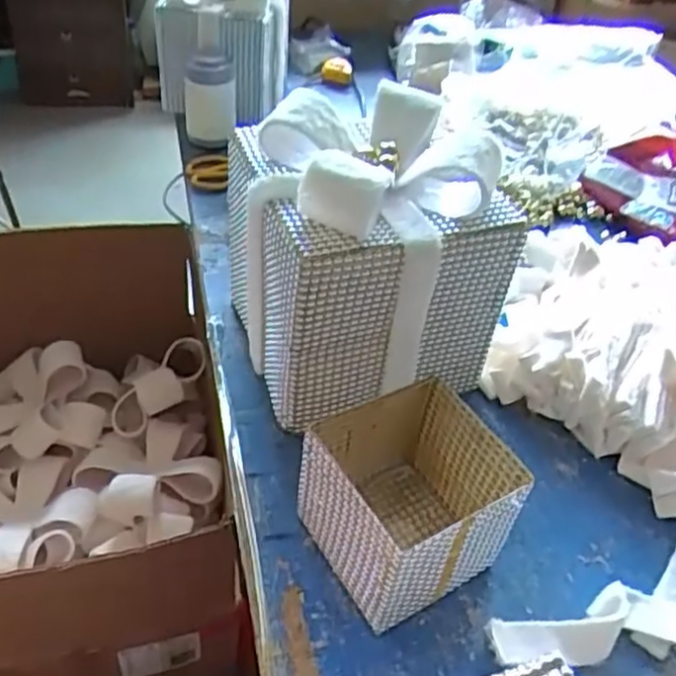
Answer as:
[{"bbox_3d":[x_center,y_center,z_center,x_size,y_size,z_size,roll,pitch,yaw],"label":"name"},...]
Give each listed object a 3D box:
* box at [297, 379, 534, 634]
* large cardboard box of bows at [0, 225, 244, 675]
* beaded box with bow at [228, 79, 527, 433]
[{"bbox_3d":[0.069,0.162,0.710,0.172,0.144,0.161,-19,48,-27],"label":"box"},{"bbox_3d":[-0.497,0.191,1.257,0.528,0.438,0.771,-5,43,-14],"label":"large cardboard box of bows"},{"bbox_3d":[0.035,-0.113,0.877,0.284,0.297,0.262,-15,46,-24],"label":"beaded box with bow"}]

